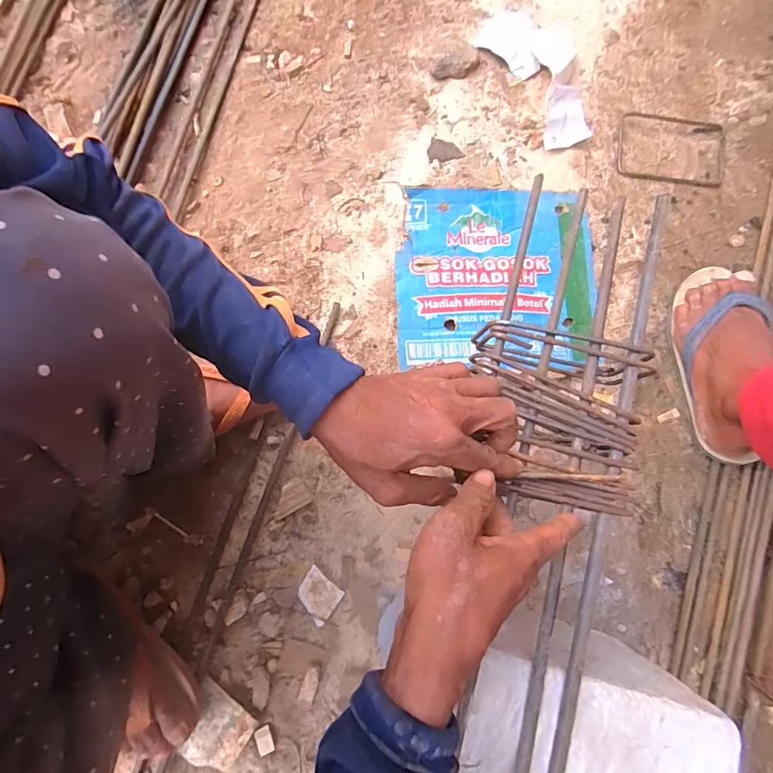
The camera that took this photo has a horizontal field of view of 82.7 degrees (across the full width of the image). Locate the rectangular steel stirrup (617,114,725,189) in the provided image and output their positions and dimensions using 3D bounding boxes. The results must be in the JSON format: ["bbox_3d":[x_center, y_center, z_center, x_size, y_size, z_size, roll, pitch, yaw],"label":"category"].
[{"bbox_3d":[0.400,-0.334,0.618,0.147,0.004,0.106,8,80,2],"label":"rectangular steel stirrup"}]

